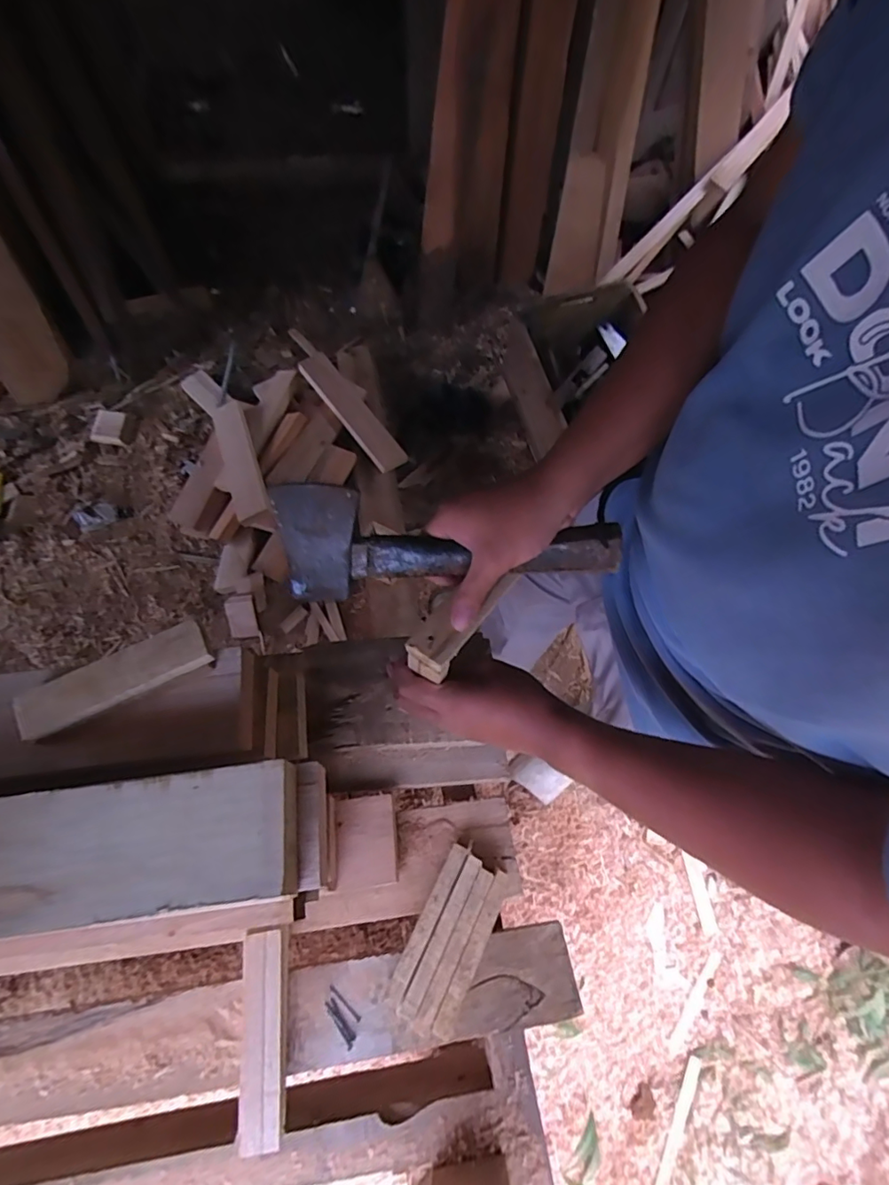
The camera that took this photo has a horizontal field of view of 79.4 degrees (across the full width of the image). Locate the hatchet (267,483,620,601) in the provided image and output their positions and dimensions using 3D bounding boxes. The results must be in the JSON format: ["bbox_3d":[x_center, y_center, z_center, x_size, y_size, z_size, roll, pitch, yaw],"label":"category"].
[{"bbox_3d":[0.000,-0.044,0.454,0.277,0.035,0.099,0,115,2],"label":"hatchet"}]

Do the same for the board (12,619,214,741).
[{"bbox_3d":[-0.241,0.063,0.390,0.133,0.012,0.034,-24,68,-12],"label":"board"}]

